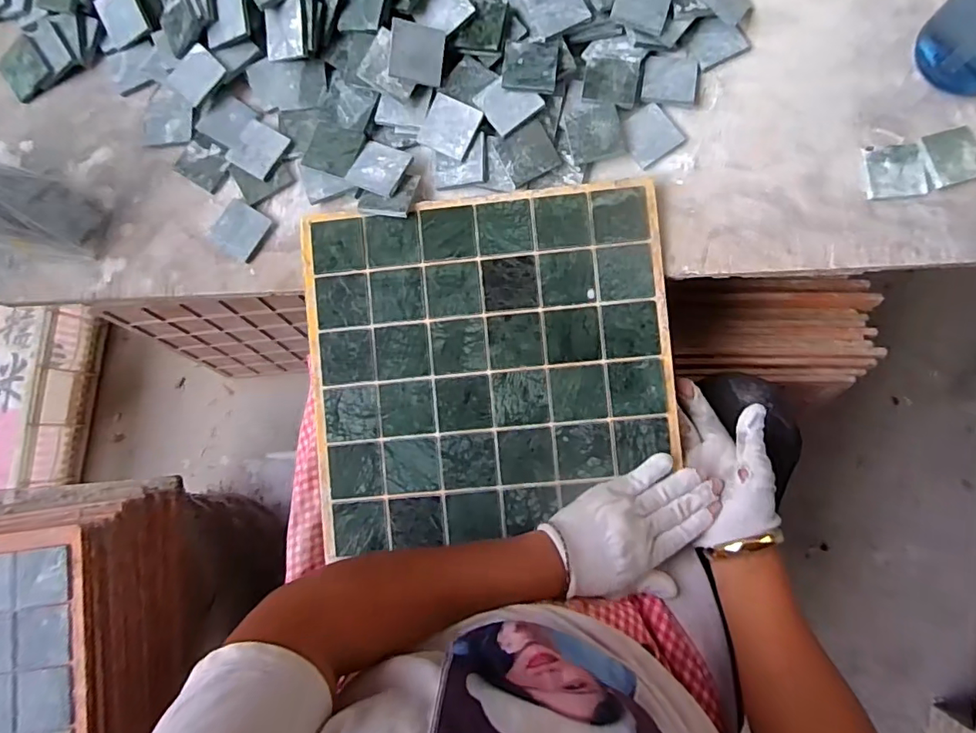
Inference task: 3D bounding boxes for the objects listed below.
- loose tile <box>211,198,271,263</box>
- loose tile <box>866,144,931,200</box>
[{"bbox_3d":[-0.240,-0.132,0.503,0.048,0.009,0.049,28,84,7],"label":"loose tile"},{"bbox_3d":[0.371,-0.178,0.473,0.051,0.009,0.050,-3,82,3],"label":"loose tile"}]

